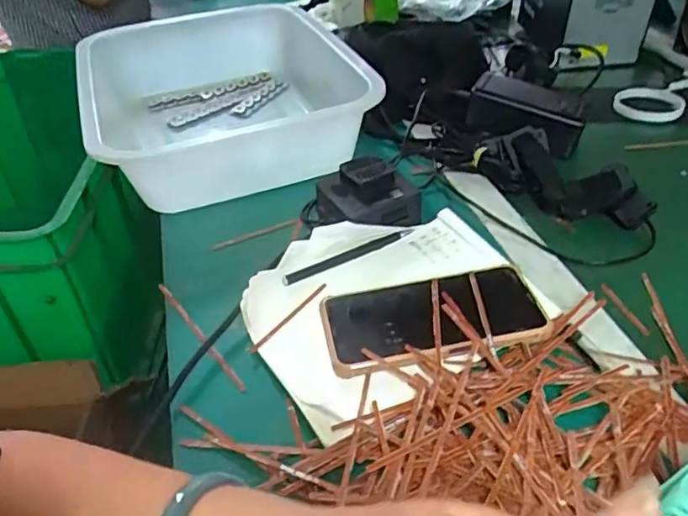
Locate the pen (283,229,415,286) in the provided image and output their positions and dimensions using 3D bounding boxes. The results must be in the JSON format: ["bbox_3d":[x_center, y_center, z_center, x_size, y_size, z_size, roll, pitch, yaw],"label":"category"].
[{"bbox_3d":[0.005,-0.003,0.507,0.127,0.013,0.010,-24,43,-21],"label":"pen"}]

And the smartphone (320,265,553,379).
[{"bbox_3d":[0.066,0.042,0.440,0.160,0.014,0.078,-9,38,-2],"label":"smartphone"}]

